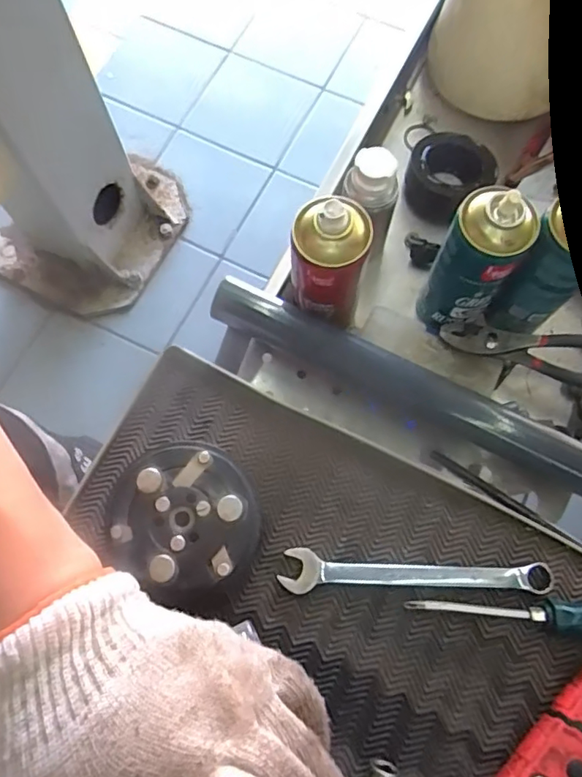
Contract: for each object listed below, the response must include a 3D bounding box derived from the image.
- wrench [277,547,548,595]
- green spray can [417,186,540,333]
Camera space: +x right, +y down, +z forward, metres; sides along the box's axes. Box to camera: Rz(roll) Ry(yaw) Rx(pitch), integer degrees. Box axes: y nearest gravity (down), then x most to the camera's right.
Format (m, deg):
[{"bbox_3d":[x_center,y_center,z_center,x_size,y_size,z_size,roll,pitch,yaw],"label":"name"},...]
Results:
[{"bbox_3d":[0.093,0.141,0.423,0.198,0.012,0.029,1,74,2],"label":"wrench"},{"bbox_3d":[0.156,-0.104,0.483,0.059,0.161,0.059,0,74,0],"label":"green spray can"}]

